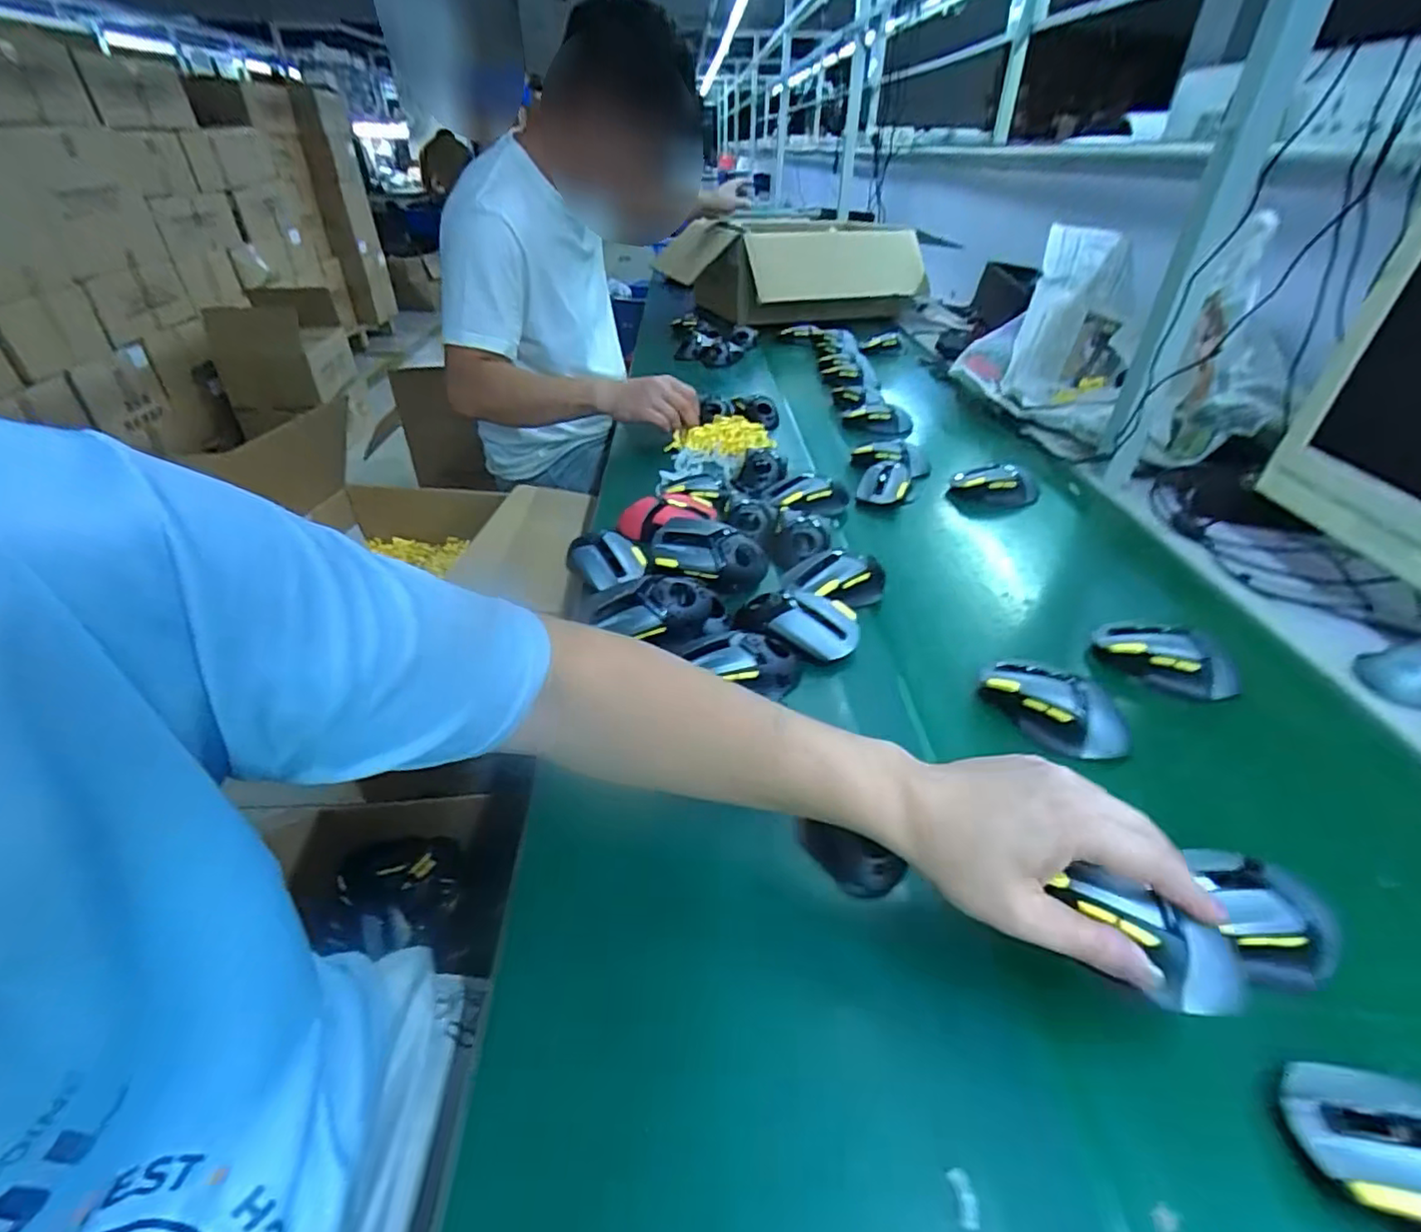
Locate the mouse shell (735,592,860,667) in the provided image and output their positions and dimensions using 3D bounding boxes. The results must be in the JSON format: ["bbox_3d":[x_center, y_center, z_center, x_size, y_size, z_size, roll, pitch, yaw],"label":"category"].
[{"bbox_3d":[0.082,0.006,0.593,0.110,0.030,0.068,15,39,20],"label":"mouse shell"}]

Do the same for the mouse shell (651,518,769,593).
[{"bbox_3d":[0.002,-0.067,0.659,0.121,0.055,0.070,15,38,-6],"label":"mouse shell"}]

